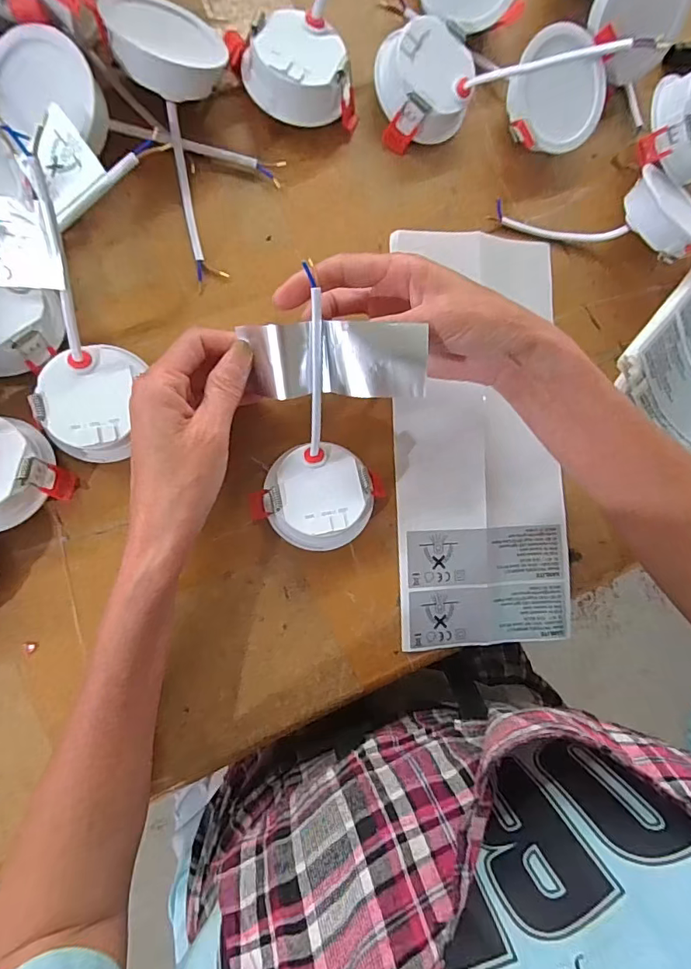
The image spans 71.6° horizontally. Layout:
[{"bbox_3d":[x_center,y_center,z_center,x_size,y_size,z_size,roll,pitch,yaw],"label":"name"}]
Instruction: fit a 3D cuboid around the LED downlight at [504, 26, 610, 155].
[{"bbox_3d":[0.148,-0.275,0.340,0.071,0.032,0.068,-9,113,-16],"label":"LED downlight"}]

